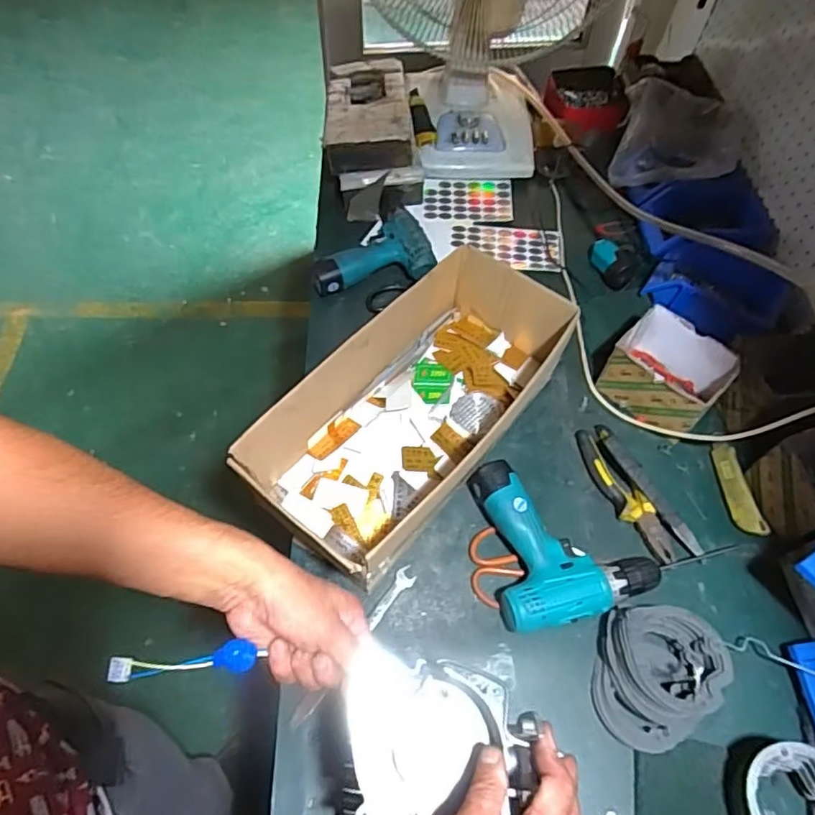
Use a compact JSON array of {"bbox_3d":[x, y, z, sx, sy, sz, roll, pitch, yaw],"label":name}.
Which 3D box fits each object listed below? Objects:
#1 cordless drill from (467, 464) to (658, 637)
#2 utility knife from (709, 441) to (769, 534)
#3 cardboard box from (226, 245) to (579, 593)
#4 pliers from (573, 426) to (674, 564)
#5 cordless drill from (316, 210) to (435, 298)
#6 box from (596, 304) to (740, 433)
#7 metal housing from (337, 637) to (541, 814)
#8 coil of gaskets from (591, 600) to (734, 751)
[{"bbox_3d":[0.186,0.156,0.689,0.187,0.054,0.195,-7,59,-7],"label":"cordless drill"},{"bbox_3d":[0.427,0.103,0.741,0.027,0.030,0.128,-1,58,-3],"label":"utility knife"},{"bbox_3d":[0.017,0.001,0.720,0.204,0.129,0.441,37,64,19],"label":"cardboard box"},{"bbox_3d":[0.277,0.108,0.739,0.048,0.026,0.194,-14,60,-11],"label":"pliers"},{"bbox_3d":[-0.062,-0.253,0.938,0.191,0.049,0.131,-10,59,-9],"label":"cordless drill"},{"bbox_3d":[0.357,-0.047,0.787,0.116,0.081,0.145,-39,67,-23],"label":"box"},{"bbox_3d":[0.022,0.258,0.432,0.134,0.054,0.118,11,58,4],"label":"metal housing"},{"bbox_3d":[0.263,0.283,0.602,0.112,0.070,0.135,14,59,6],"label":"coil of gaskets"}]

